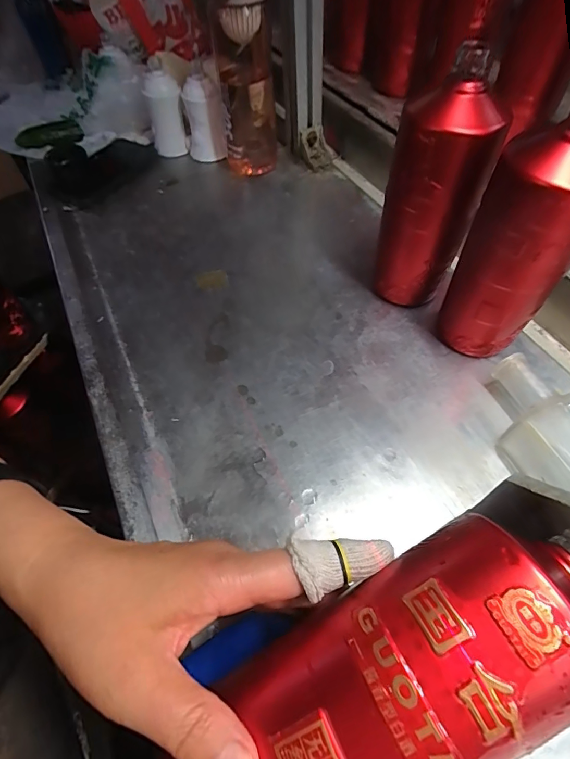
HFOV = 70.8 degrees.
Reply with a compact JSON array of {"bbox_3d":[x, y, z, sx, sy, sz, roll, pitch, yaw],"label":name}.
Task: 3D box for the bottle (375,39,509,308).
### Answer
[{"bbox_3d":[0.134,-0.162,0.376,0.072,0.212,0.064,-4,54,-2],"label":"bottle"}]

